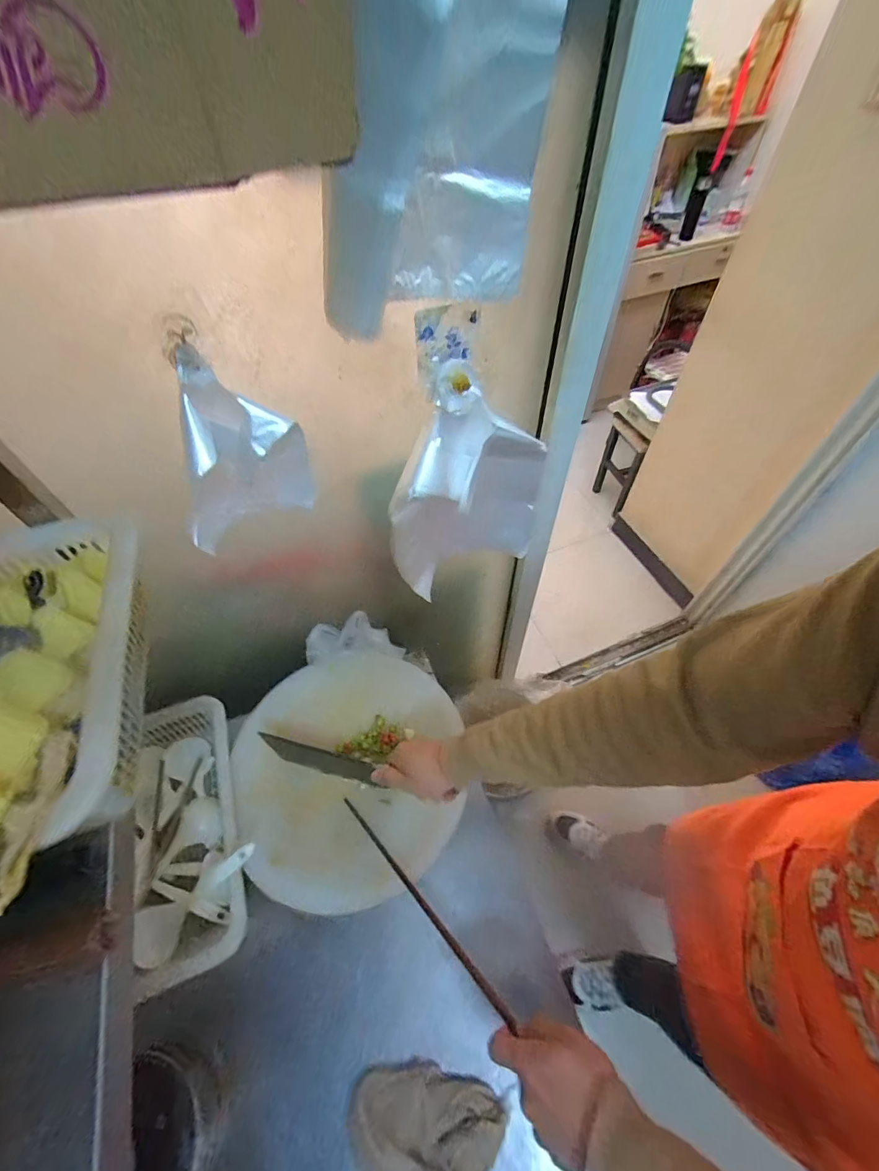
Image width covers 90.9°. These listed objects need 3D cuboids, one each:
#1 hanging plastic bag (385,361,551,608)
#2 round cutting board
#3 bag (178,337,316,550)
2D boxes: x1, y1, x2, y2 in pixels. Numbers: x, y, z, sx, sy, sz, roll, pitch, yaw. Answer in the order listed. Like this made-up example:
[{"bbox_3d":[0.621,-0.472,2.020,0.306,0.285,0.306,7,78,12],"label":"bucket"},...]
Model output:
[{"bbox_3d":[0.025,-0.124,0.590,0.196,0.298,0.089,-18,56,-10],"label":"hanging plastic bag"},{"bbox_3d":[-0.137,0.285,0.697,0.352,0.050,0.363,-1,54,2],"label":"round cutting board"},{"bbox_3d":[-0.214,-0.128,0.458,0.150,0.200,0.062,-28,58,-17],"label":"bag"}]

